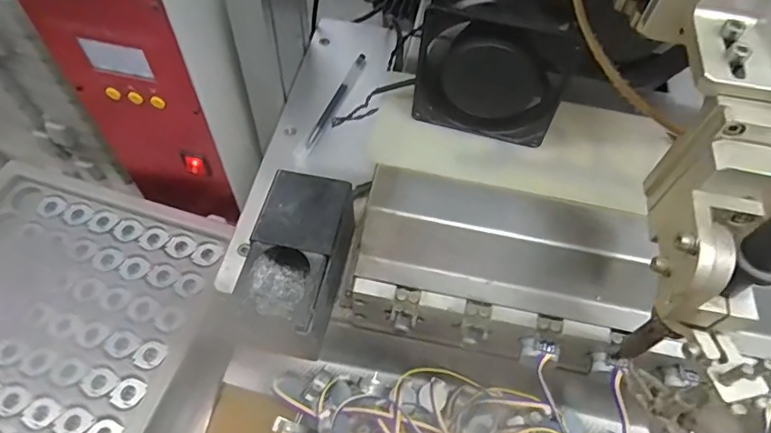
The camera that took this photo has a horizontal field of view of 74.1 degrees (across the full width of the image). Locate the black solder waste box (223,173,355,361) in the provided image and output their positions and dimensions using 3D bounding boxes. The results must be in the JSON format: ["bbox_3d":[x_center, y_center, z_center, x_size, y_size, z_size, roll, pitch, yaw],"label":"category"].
[{"bbox_3d":[-0.060,0.034,0.353,0.068,0.062,0.114,13,59,6],"label":"black solder waste box"}]

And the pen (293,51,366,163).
[{"bbox_3d":[-0.047,-0.104,0.472,0.012,0.005,0.142,21,60,10],"label":"pen"}]

